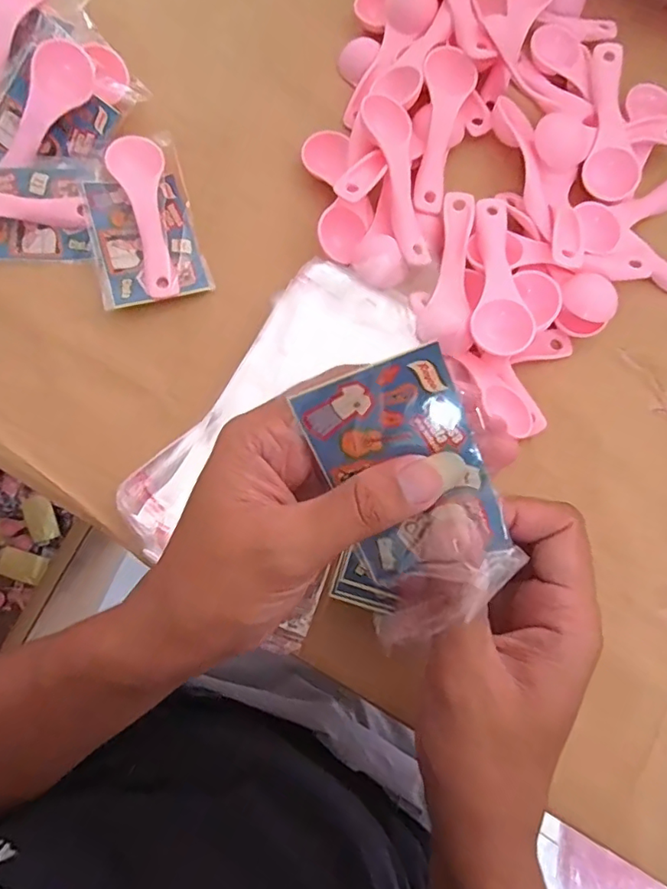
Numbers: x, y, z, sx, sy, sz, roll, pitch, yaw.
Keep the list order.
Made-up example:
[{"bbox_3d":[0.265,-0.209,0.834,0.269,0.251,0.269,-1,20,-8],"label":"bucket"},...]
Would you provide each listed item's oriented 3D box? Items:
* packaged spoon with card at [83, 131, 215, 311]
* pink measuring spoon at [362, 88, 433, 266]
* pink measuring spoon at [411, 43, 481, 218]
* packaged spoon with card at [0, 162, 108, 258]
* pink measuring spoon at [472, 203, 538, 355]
[{"bbox_3d":[-0.126,-0.146,0.344,0.066,0.013,0.111,-16,79,-5],"label":"packaged spoon with card"},{"bbox_3d":[0.039,-0.167,0.335,0.031,0.023,0.108,-6,78,-3],"label":"pink measuring spoon"},{"bbox_3d":[0.071,-0.206,0.347,0.032,0.013,0.118,9,78,1],"label":"pink measuring spoon"},{"bbox_3d":[-0.209,-0.152,0.336,0.112,0.023,0.063,-2,78,-2],"label":"packaged spoon with card"},{"bbox_3d":[0.103,-0.104,0.323,0.035,0.016,0.111,7,78,0],"label":"pink measuring spoon"}]

